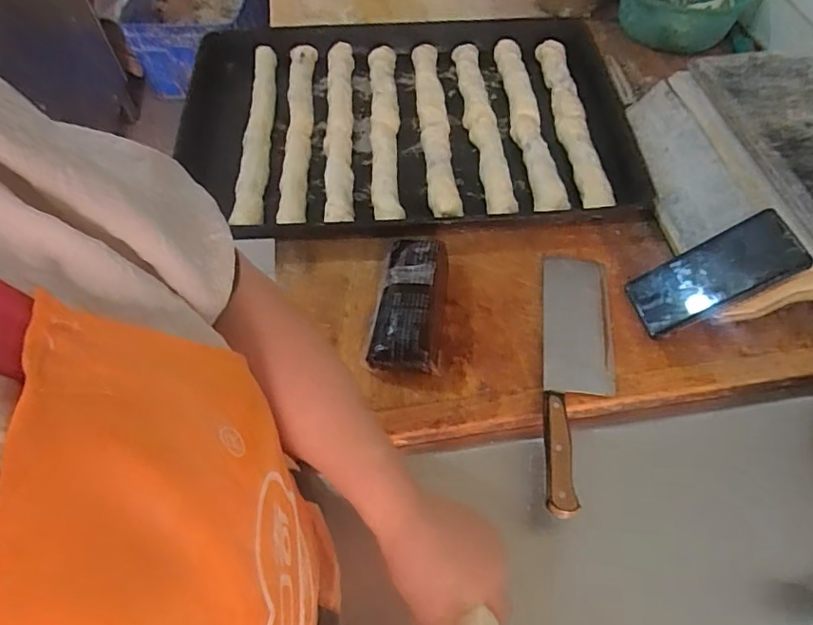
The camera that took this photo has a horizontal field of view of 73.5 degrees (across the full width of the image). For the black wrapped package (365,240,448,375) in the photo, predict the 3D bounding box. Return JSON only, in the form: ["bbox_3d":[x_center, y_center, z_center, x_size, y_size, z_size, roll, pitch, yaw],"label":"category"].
[{"bbox_3d":[0.007,-0.008,0.580,0.076,0.057,0.155,5,58,4],"label":"black wrapped package"}]

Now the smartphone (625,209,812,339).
[{"bbox_3d":[0.316,-0.038,0.567,0.160,0.016,0.067,-31,55,24],"label":"smartphone"}]

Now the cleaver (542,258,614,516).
[{"bbox_3d":[0.178,0.056,0.558,0.074,0.020,0.295,6,58,5],"label":"cleaver"}]

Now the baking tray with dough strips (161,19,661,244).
[{"bbox_3d":[0.003,-0.276,0.749,0.572,0.042,0.417,-2,57,0],"label":"baking tray with dough strips"}]

